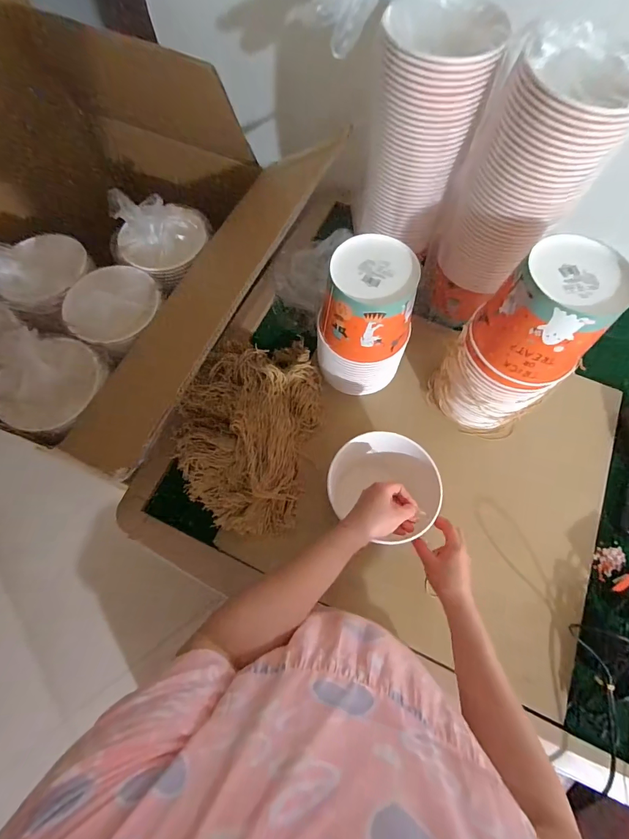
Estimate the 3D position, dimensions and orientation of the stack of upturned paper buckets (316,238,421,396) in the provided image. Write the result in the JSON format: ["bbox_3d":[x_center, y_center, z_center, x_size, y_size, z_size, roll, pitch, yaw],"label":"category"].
[{"bbox_3d":[0.091,-0.158,0.652,0.147,0.244,0.143,21,70,8],"label":"stack of upturned paper buckets"}]

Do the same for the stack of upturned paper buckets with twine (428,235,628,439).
[{"bbox_3d":[0.320,-0.108,0.594,0.163,0.306,0.158,-40,74,-15],"label":"stack of upturned paper buckets with twine"}]

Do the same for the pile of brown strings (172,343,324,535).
[{"bbox_3d":[-0.124,0.012,0.683,0.249,0.066,0.356,13,69,5],"label":"pile of brown strings"}]

